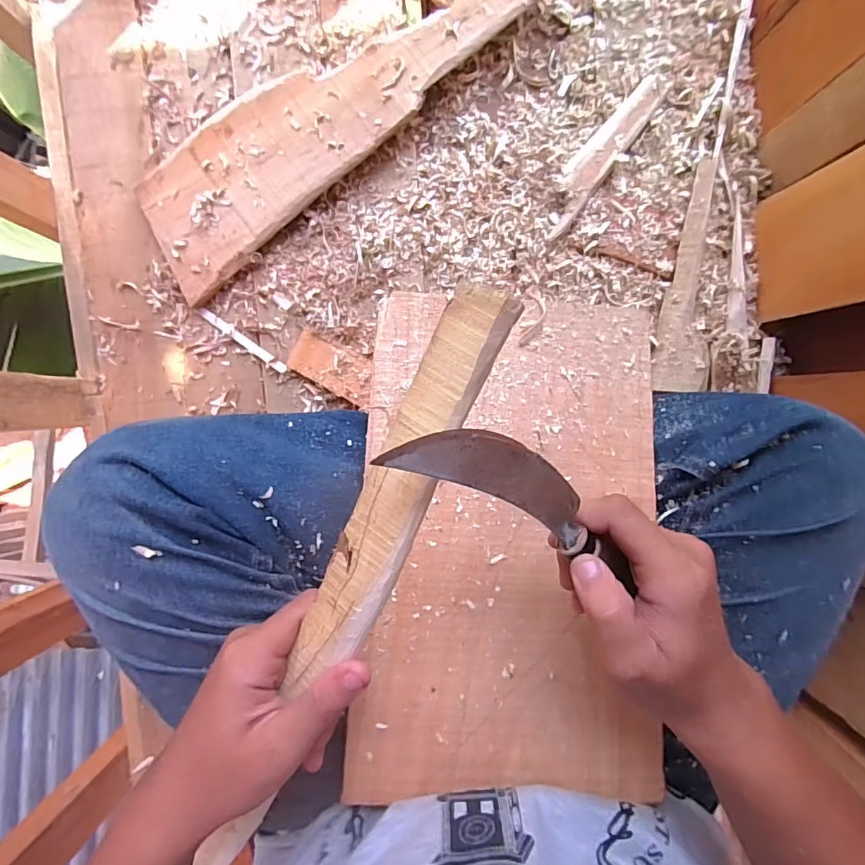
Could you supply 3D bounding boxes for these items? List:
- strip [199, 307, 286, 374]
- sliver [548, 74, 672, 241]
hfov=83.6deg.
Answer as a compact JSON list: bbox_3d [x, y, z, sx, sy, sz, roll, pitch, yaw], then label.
[{"bbox_3d":[-0.195,-0.095,0.499,0.107,0.007,0.011,36,94,-1],"label":"strip"},{"bbox_3d":[0.166,-0.275,0.472,0.035,0.018,0.178,37,94,-1],"label":"sliver"}]

